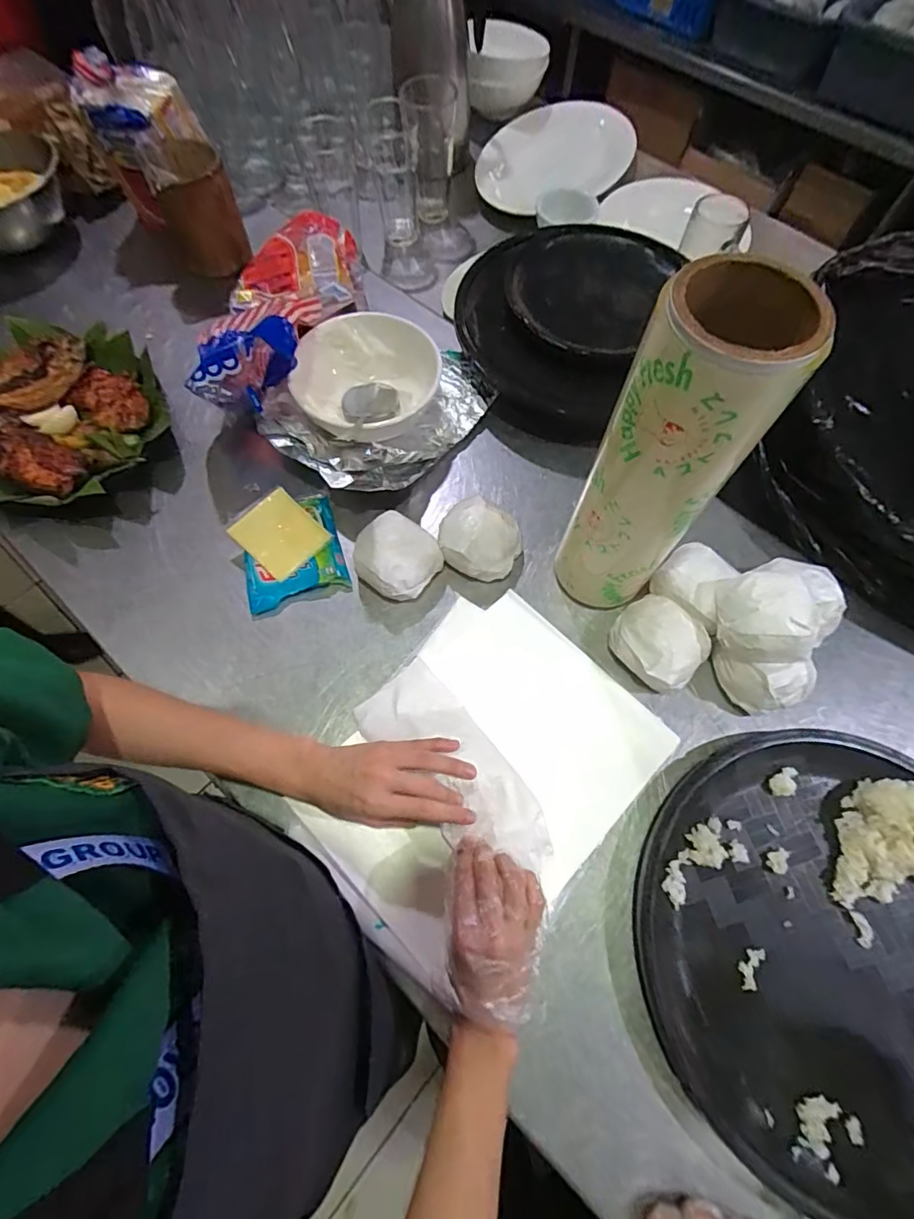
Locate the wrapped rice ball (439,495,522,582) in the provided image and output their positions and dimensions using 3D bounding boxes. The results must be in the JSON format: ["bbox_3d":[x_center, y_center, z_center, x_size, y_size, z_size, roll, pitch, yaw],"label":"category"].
[{"bbox_3d":[0.024,-0.075,0.553,0.085,0.053,0.076,25,67,9],"label":"wrapped rice ball"}]

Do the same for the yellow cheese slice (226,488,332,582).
[{"bbox_3d":[-0.192,-0.081,0.559,0.084,0.008,0.075,44,81,11],"label":"yellow cheese slice"}]

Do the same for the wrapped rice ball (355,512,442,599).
[{"bbox_3d":[-0.065,-0.054,0.545,0.079,0.054,0.077,1,67,-1],"label":"wrapped rice ball"}]

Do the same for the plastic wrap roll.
[{"bbox_3d":[0.157,-0.098,0.423,0.088,0.316,0.084,34,69,13],"label":"plastic wrap roll"}]

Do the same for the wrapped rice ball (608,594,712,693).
[{"bbox_3d":[0.198,0.035,0.514,0.083,0.052,0.086,1,67,-1],"label":"wrapped rice ball"}]

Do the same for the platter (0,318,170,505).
[{"bbox_3d":[-0.473,-0.230,0.603,0.238,0.063,0.252,1,67,-1],"label":"platter"}]

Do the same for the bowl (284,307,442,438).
[{"bbox_3d":[-0.106,-0.257,0.604,0.158,0.062,0.185,7,65,1],"label":"bowl"}]

